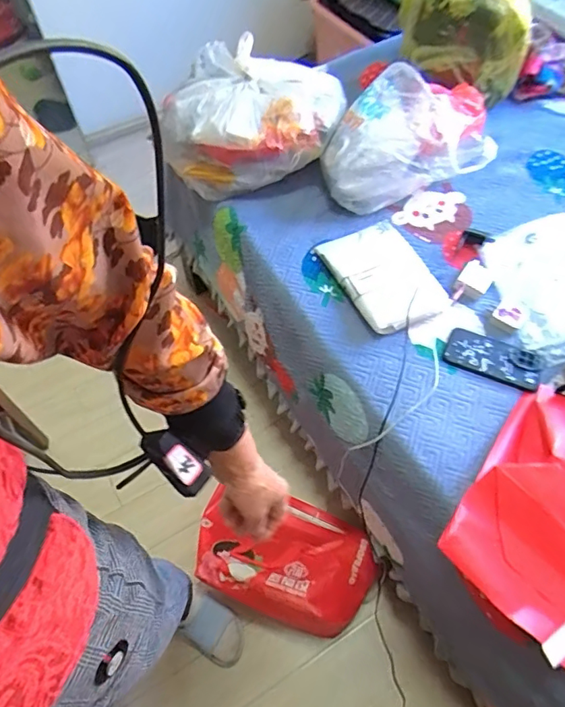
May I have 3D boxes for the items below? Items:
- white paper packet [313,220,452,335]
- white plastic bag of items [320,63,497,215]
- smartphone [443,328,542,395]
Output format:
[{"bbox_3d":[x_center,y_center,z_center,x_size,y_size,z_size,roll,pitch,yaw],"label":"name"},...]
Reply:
[{"bbox_3d":[0.192,-0.157,0.983,0.172,0.041,0.247,-23,59,-14],"label":"white paper packet"},{"bbox_3d":[0.256,-0.451,1.080,0.350,0.198,0.219,-12,57,-7],"label":"white plastic bag of items"},{"bbox_3d":[0.373,0.010,0.894,0.161,0.015,0.075,21,59,14],"label":"smartphone"}]

